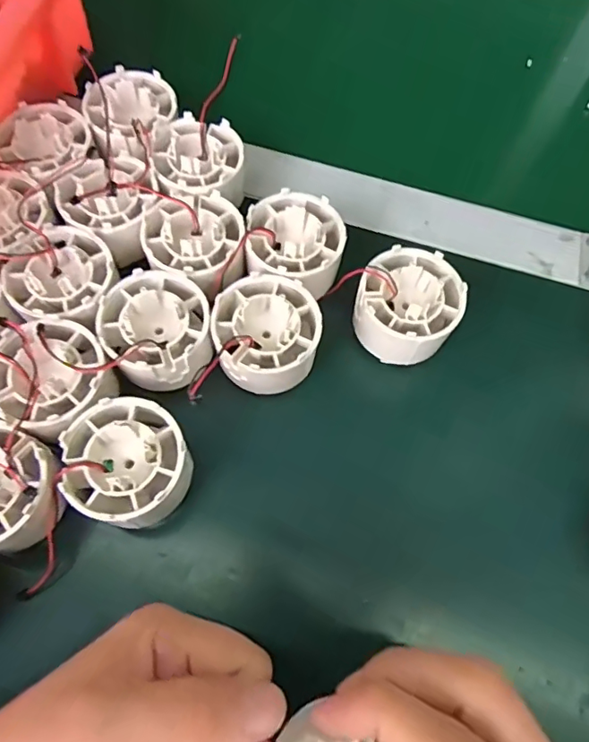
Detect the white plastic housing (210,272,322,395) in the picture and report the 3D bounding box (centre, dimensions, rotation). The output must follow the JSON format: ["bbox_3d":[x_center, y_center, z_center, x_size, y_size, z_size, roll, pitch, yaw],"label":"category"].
[{"bbox_3d":[-0.014,-0.017,0.264,0.050,0.033,0.051,1,67,-2],"label":"white plastic housing"}]

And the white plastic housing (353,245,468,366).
[{"bbox_3d":[0.056,-0.029,0.276,0.050,0.040,0.056,24,68,7],"label":"white plastic housing"}]

